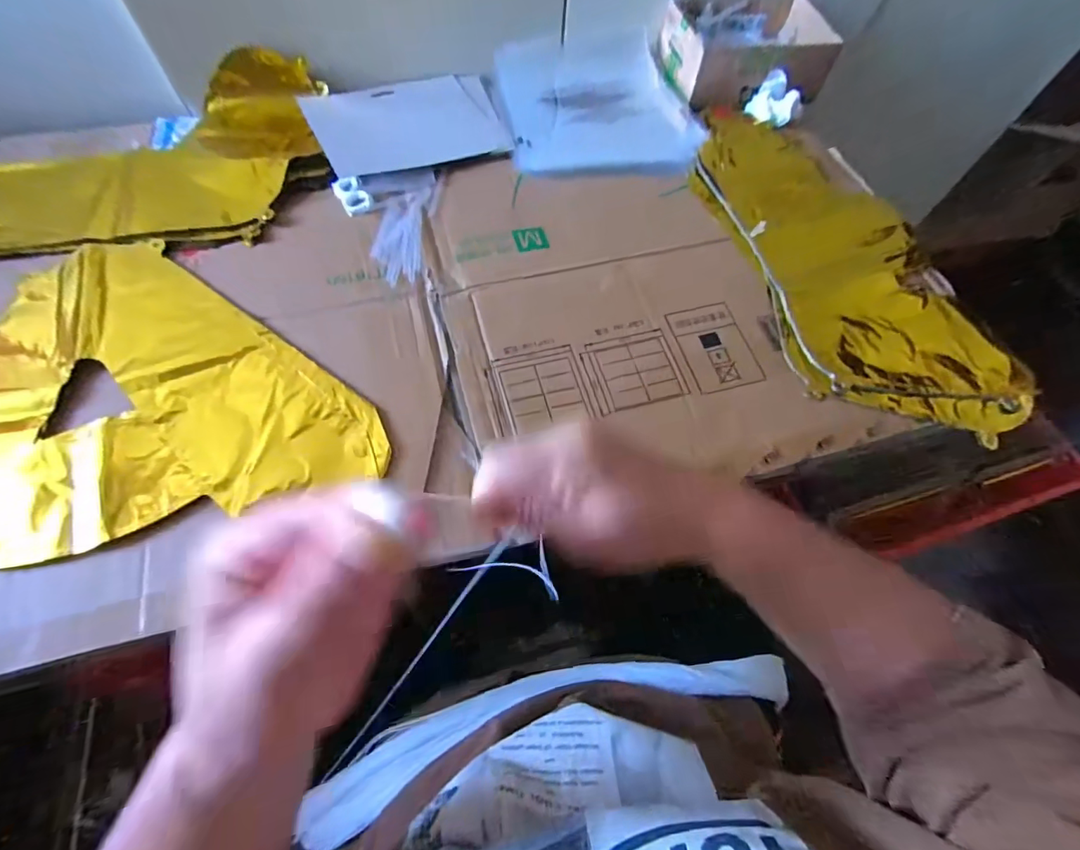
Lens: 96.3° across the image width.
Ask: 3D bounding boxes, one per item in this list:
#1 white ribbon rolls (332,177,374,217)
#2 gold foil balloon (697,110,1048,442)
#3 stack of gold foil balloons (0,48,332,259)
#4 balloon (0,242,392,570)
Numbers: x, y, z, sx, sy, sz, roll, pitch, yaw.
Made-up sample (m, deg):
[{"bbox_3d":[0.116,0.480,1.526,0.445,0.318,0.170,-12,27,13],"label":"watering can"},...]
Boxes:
[{"bbox_3d":[-0.193,-0.237,0.499,0.029,0.007,0.047,-30,69,-17],"label":"white ribbon rolls"},{"bbox_3d":[0.291,-0.178,0.493,0.198,0.022,0.428,-17,66,-12],"label":"gold foil balloon"},{"bbox_3d":[-0.424,-0.276,0.484,0.386,0.034,0.233,-9,65,-8],"label":"stack of gold foil balloons"},{"bbox_3d":[-0.368,0.000,0.368,0.392,0.013,0.313,-30,69,-17],"label":"balloon"}]

